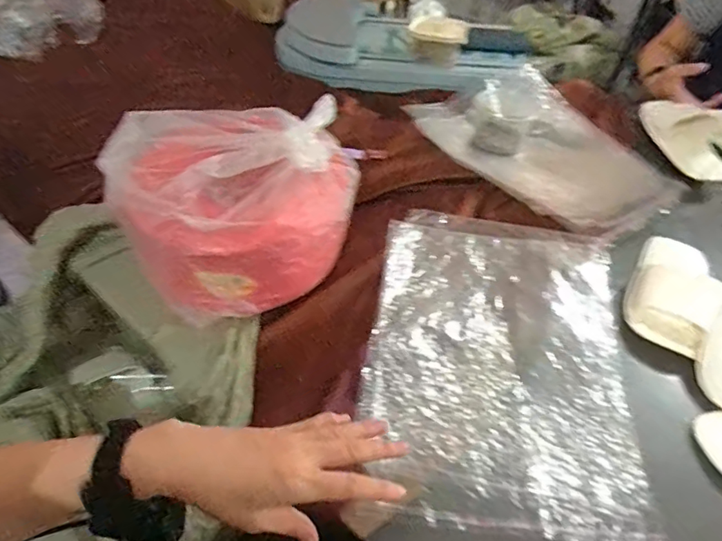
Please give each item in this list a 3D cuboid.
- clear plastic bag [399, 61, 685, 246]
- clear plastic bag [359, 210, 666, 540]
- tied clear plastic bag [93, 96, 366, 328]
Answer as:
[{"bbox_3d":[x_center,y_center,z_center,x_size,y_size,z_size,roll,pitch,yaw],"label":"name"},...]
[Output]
[{"bbox_3d":[0.328,-0.233,0.915,0.327,0.060,0.446,-21,51,-23],"label":"clear plastic bag"},{"bbox_3d":[0.162,0.093,0.603,0.292,0.055,0.391,8,45,3],"label":"clear plastic bag"},{"bbox_3d":[-0.160,-0.095,0.687,0.300,0.162,0.267,-21,51,-23],"label":"tied clear plastic bag"}]

